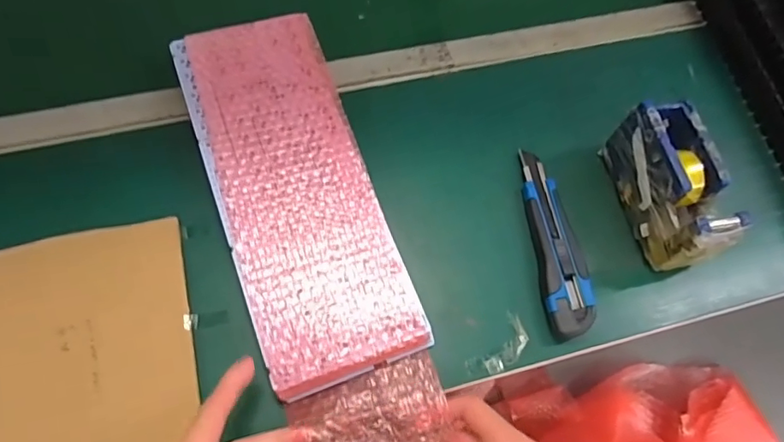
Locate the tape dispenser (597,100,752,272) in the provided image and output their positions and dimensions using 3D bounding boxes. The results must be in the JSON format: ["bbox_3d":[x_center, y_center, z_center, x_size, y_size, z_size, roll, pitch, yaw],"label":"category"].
[{"bbox_3d":[0.241,-0.028,0.456,0.047,0.082,0.131,-9,66,-8],"label":"tape dispenser"}]

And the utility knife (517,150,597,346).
[{"bbox_3d":[0.142,0.013,0.463,0.038,0.018,0.177,-4,65,-6],"label":"utility knife"}]

